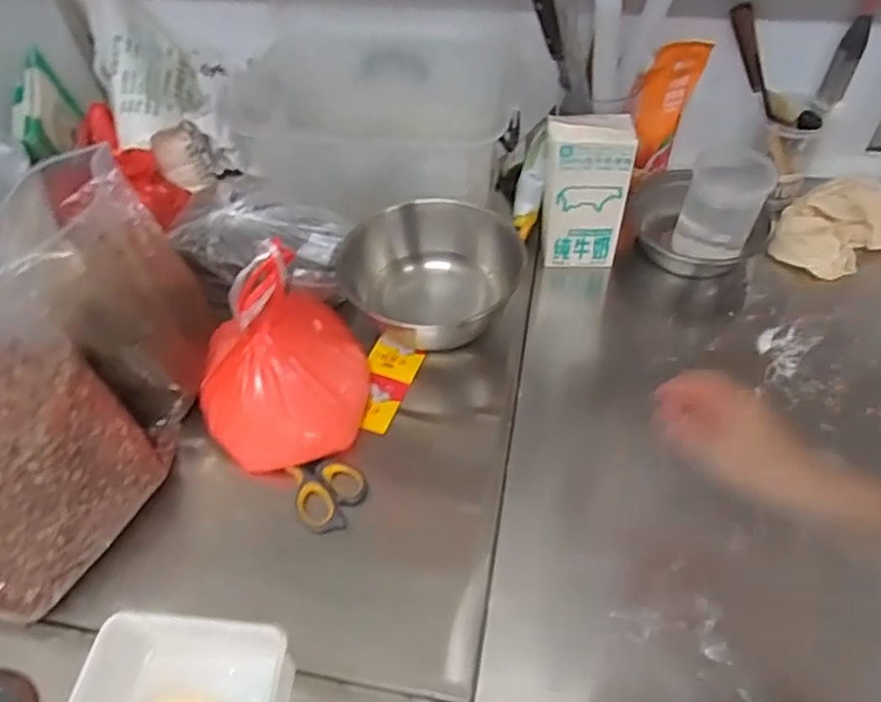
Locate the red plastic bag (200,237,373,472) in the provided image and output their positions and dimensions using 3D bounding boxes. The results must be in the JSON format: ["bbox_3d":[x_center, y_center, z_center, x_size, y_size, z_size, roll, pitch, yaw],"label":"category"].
[{"bbox_3d":[-0.179,-0.008,0.707,0.185,0.172,0.205,-19,52,-12],"label":"red plastic bag"}]

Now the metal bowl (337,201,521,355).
[{"bbox_3d":[-0.007,-0.098,0.809,0.170,0.103,0.212,21,55,19],"label":"metal bowl"}]

